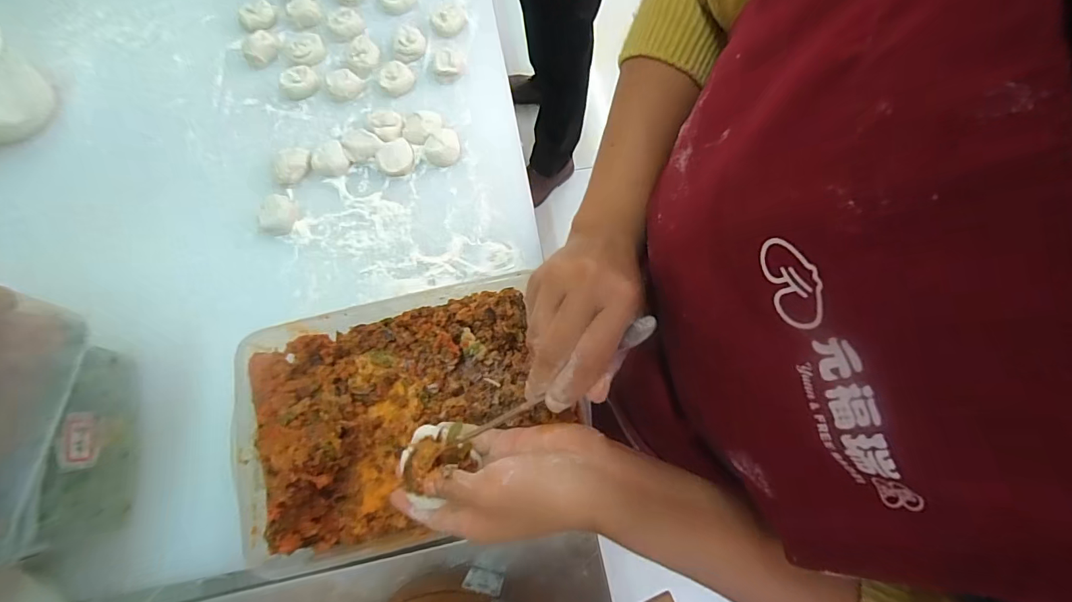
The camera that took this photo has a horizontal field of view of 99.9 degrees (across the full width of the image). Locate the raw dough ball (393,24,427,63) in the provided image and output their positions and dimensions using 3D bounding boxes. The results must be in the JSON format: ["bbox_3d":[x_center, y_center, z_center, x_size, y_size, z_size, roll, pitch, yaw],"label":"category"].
[{"bbox_3d":[-0.163,-0.333,0.580,0.040,0.021,0.044,0,73,2],"label":"raw dough ball"}]

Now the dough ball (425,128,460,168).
[{"bbox_3d":[-0.111,-0.183,0.530,0.040,0.017,0.045,-15,73,-3],"label":"dough ball"}]

